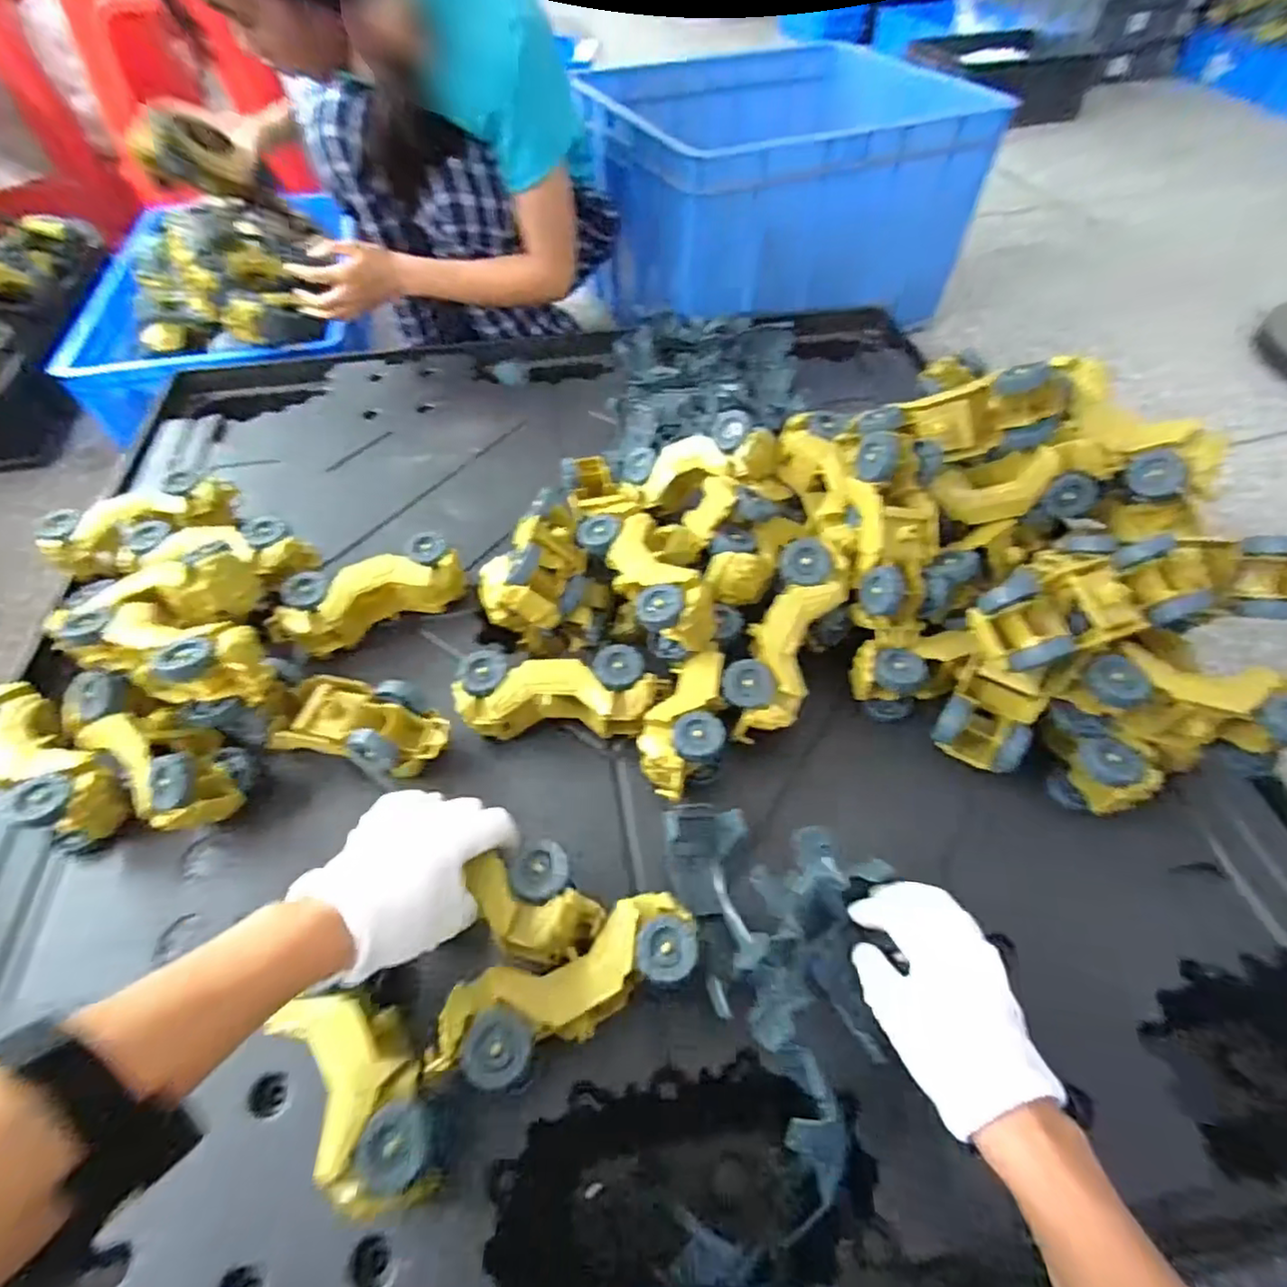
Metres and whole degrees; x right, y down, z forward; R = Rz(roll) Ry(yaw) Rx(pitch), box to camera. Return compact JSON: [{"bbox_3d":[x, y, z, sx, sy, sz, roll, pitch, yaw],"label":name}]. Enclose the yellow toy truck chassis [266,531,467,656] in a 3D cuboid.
[{"bbox_3d":[-0.258,-0.044,0.597,0.173,0.053,0.065,-23,57,-17],"label":"yellow toy truck chassis"}]

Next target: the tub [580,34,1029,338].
[{"bbox_3d":[0.210,-0.770,1.079,0.565,0.260,0.498,-13,54,-9],"label":"tub"}]

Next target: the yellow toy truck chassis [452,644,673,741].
[{"bbox_3d":[-0.066,0.048,0.532,0.170,0.063,0.065,2,53,2],"label":"yellow toy truck chassis"}]

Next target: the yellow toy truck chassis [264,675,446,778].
[{"bbox_3d":[-0.226,0.070,0.511,0.138,0.062,0.066,15,54,11],"label":"yellow toy truck chassis"}]

